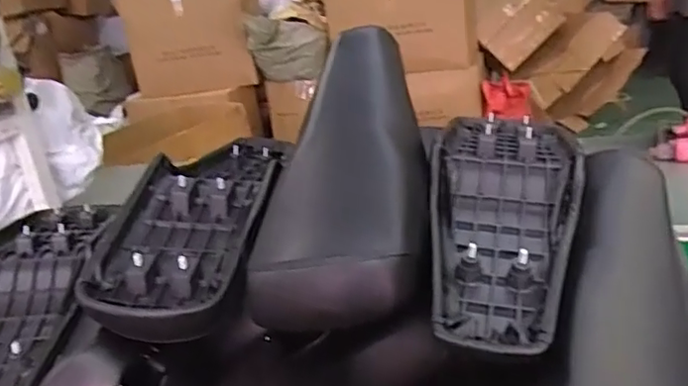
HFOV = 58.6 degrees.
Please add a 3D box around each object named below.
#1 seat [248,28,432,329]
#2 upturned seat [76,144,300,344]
[{"bbox_3d":[0.009,-0.019,0.737,0.167,0.155,0.440,-5,39,9],"label":"seat"},{"bbox_3d":[-0.169,0.016,0.837,0.179,0.113,0.517,-6,21,8],"label":"upturned seat"}]

